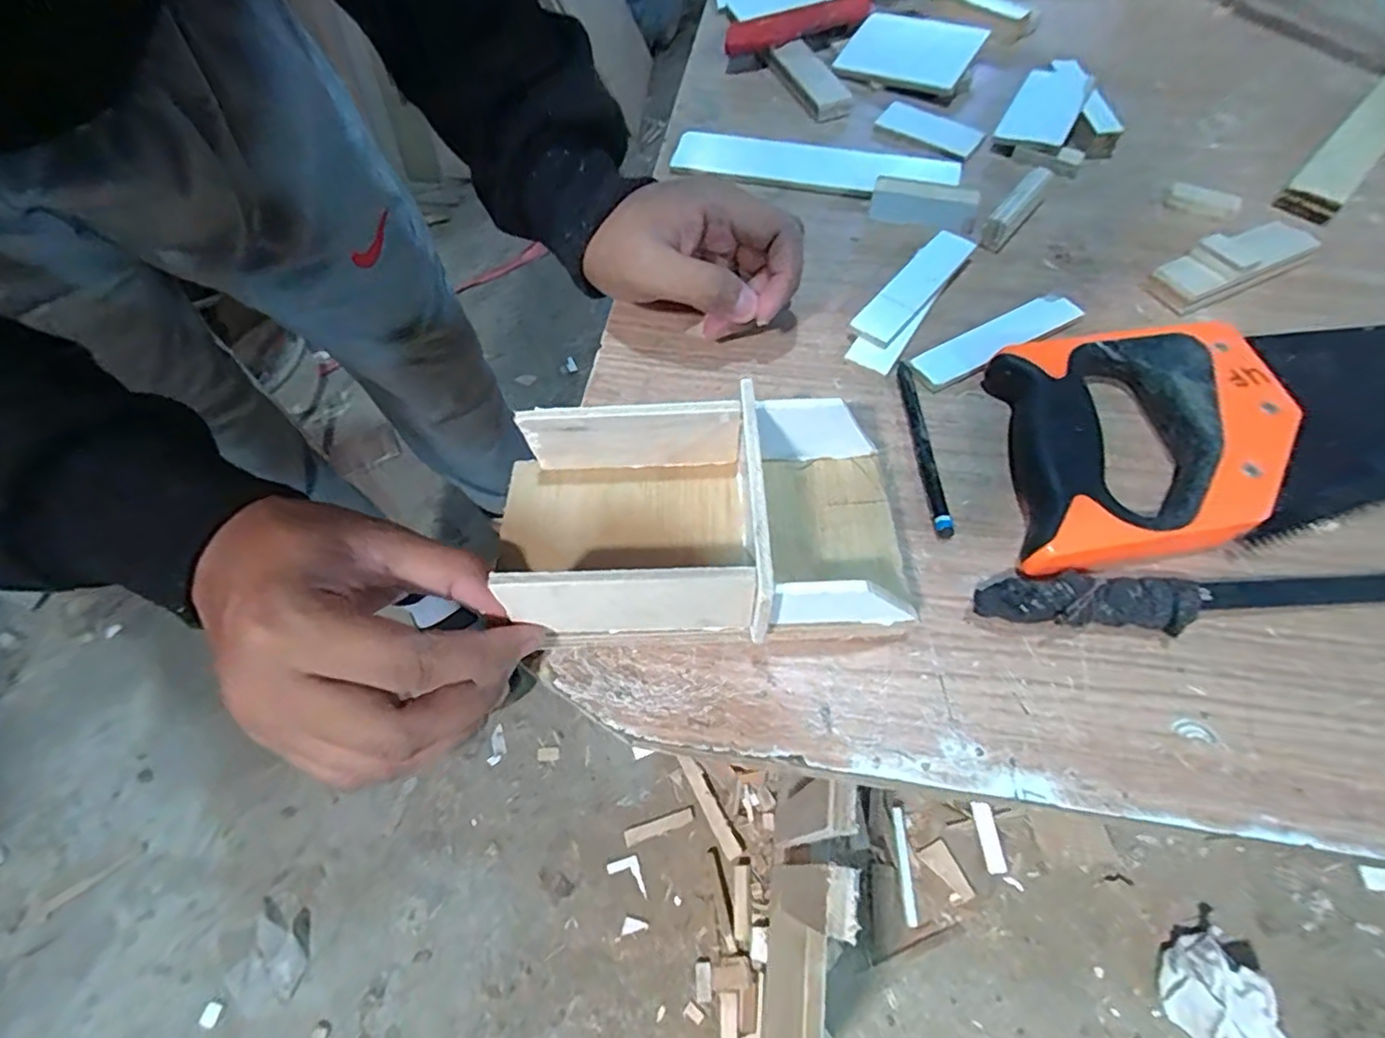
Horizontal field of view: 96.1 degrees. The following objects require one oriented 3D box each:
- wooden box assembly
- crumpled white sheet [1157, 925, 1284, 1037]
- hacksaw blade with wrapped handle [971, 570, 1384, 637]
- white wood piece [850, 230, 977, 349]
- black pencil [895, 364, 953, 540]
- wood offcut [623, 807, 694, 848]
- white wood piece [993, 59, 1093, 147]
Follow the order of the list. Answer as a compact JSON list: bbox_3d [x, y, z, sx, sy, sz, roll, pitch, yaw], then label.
[{"bbox_3d":[0.004,-0.001,0.243,0.156,0.048,0.087,-6,63,-3],"label":"wooden box assembly"},{"bbox_3d":[0.649,0.598,0.764,0.115,0.060,0.141,-17,64,-8],"label":"crumpled white sheet"},{"bbox_3d":[0.270,0.030,0.254,0.309,0.021,0.023,-2,63,0],"label":"hacksaw blade with wrapped handle"},{"bbox_3d":[0.124,-0.131,0.350,0.024,0.005,0.097,35,67,18],"label":"white wood piece"},{"bbox_3d":[0.112,-0.037,0.301,0.008,0.009,0.100,-2,61,0],"label":"black pencil"},{"bbox_3d":[-0.048,0.442,0.892,0.101,0.005,0.021,-17,64,-8],"label":"wood offcut"},{"bbox_3d":[0.244,-0.285,0.428,0.043,0.015,0.091,27,65,15],"label":"white wood piece"}]

